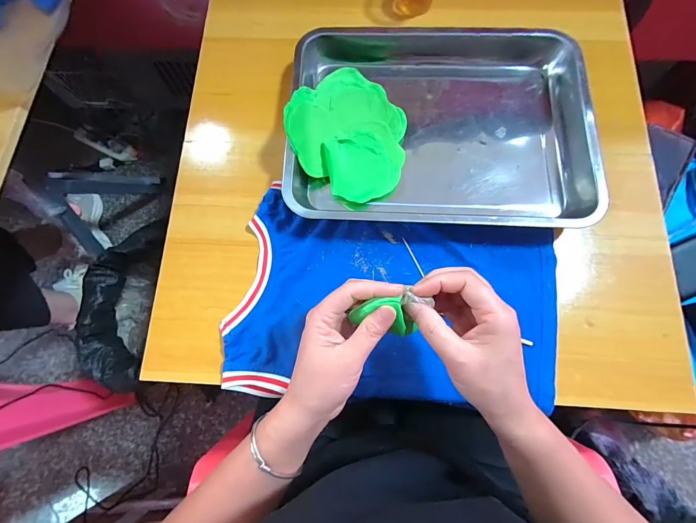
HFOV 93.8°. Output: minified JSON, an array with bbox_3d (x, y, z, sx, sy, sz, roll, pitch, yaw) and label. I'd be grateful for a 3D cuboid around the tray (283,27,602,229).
[{"bbox_3d":[0.113,-0.173,0.411,0.352,0.049,0.269,3,74,0],"label":"tray"}]

